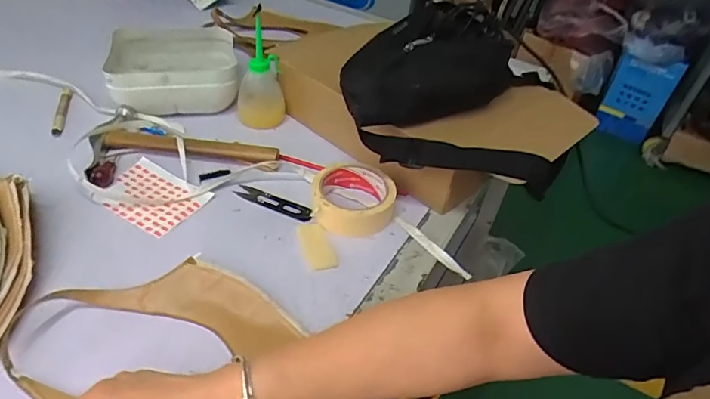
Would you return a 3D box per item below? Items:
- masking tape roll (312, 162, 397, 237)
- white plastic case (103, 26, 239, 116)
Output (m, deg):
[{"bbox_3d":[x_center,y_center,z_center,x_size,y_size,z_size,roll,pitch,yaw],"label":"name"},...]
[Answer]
[{"bbox_3d":[-0.002,-0.003,0.558,0.095,0.035,0.094,4,41,-4],"label":"masking tape roll"},{"bbox_3d":[-0.270,-0.198,0.715,0.168,0.057,0.168,-5,42,-14],"label":"white plastic case"}]

